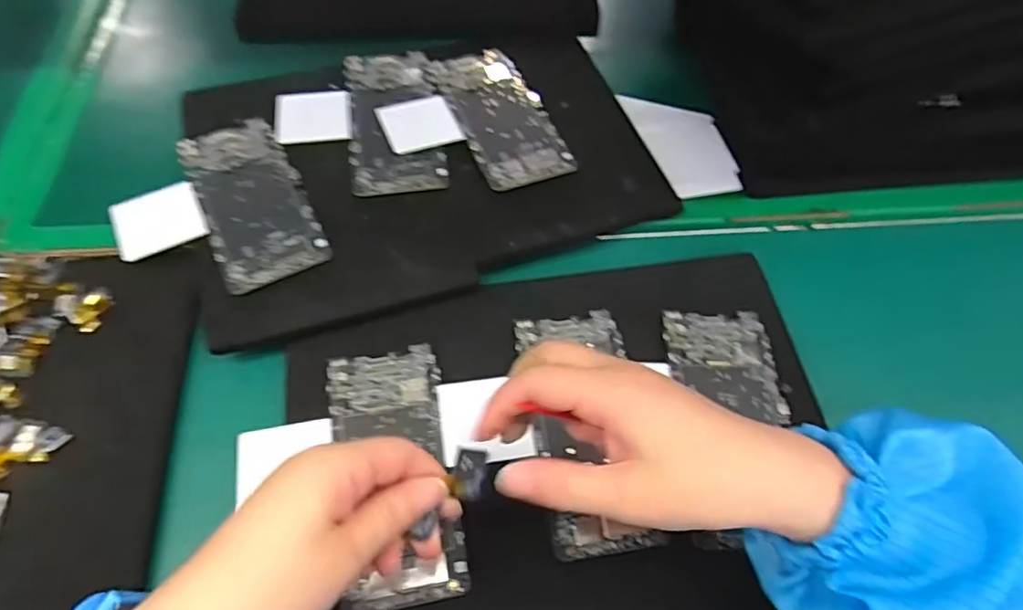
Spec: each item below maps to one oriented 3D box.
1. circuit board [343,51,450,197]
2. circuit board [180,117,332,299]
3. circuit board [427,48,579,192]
[{"bbox_3d":[-0.096,-0.154,0.475,0.075,0.007,0.155,-9,65,-6],"label":"circuit board"},{"bbox_3d":[-0.196,-0.081,0.433,0.073,0.007,0.154,-25,67,-13],"label":"circuit board"},{"bbox_3d":[-0.009,-0.161,0.481,0.075,0.013,0.154,-20,66,-11],"label":"circuit board"}]

